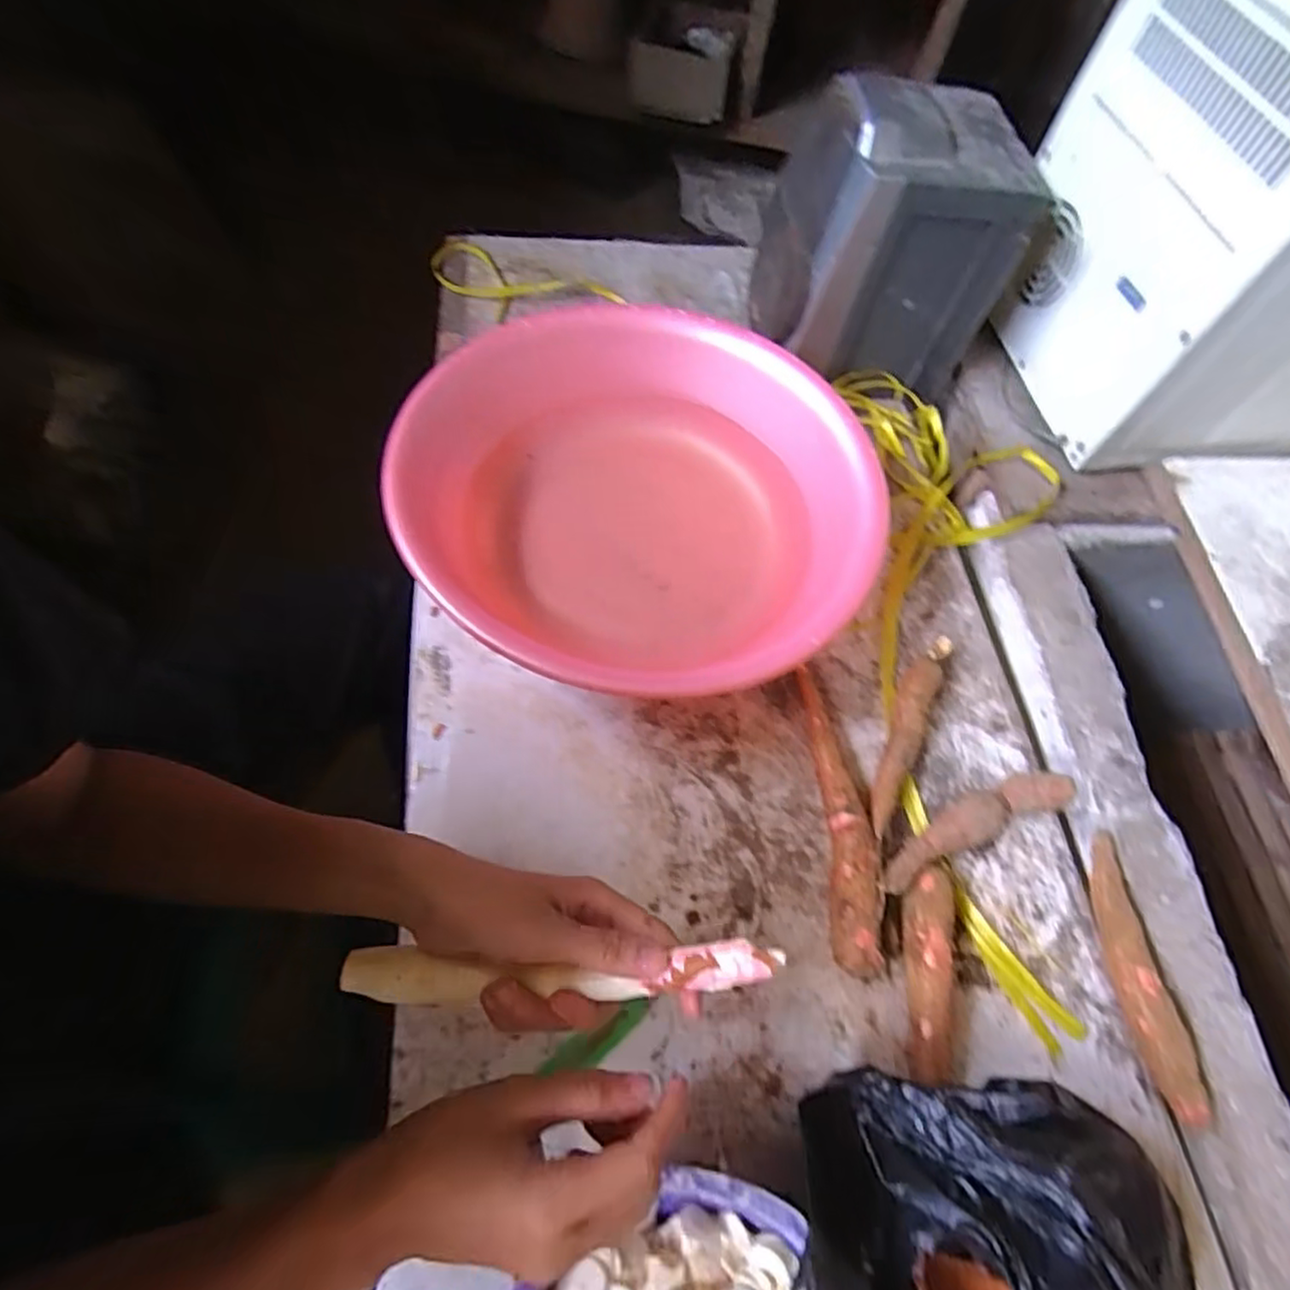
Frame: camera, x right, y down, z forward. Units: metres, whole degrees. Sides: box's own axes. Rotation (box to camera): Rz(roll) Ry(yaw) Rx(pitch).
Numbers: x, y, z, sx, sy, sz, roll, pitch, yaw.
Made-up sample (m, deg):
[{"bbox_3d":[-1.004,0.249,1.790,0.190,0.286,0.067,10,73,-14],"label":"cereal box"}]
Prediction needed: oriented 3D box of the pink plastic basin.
[{"bbox_3d":[-0.004,-0.138,0.621,0.411,0.115,0.409,1,63,-2],"label":"pink plastic basin"}]

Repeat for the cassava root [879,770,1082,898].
[{"bbox_3d":[0.264,0.150,0.562,0.190,0.037,0.040,-20,65,-14],"label":"cassava root"}]

